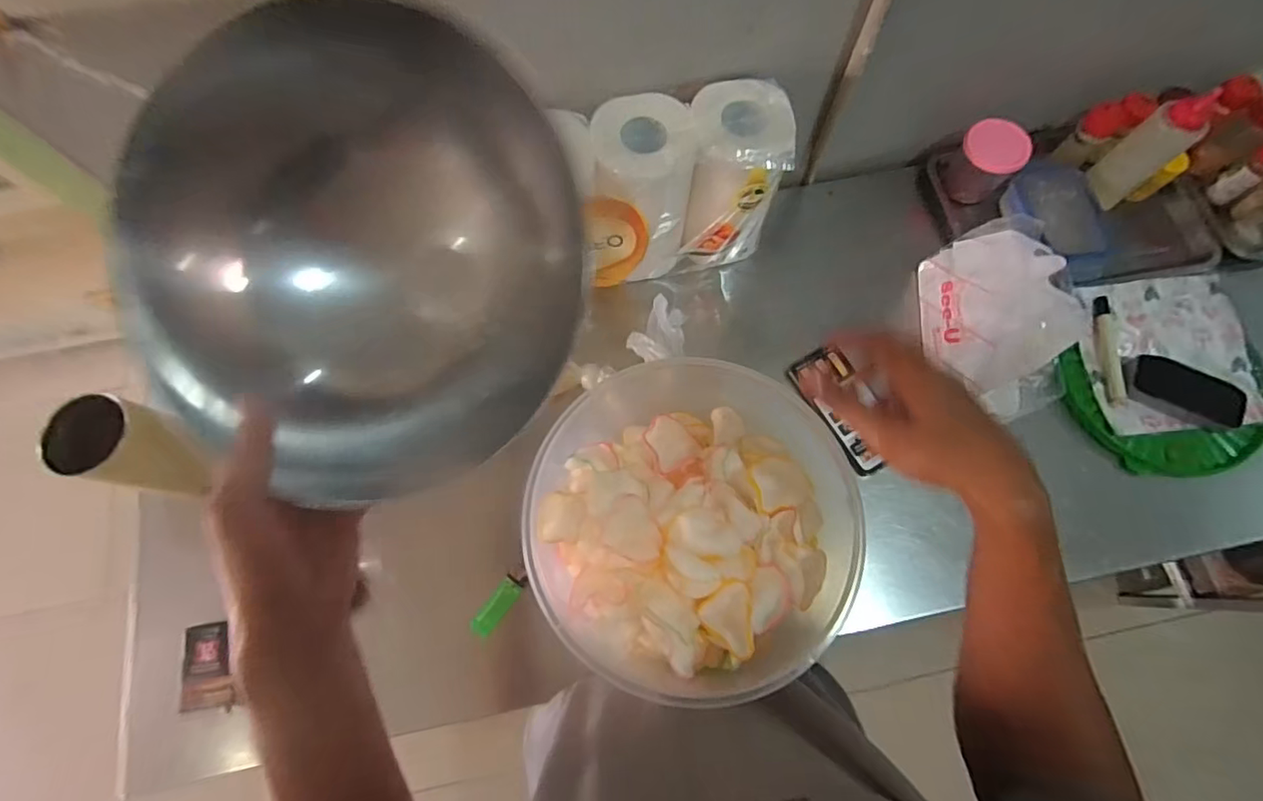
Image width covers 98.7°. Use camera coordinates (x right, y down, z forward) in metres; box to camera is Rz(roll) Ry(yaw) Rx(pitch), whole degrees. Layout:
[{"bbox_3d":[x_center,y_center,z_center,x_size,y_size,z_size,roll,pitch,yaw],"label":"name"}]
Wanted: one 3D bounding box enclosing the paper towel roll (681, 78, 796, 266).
[{"bbox_3d":[0.117,-0.258,0.657,0.100,0.209,0.107,0,72,0],"label":"paper towel roll"}]

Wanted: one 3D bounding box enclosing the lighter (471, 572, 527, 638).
[{"bbox_3d":[-0.150,0.231,0.617,0.023,0.016,0.075,34,63,10],"label":"lighter"}]

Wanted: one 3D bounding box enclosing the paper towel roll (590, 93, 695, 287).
[{"bbox_3d":[0.009,-0.235,0.647,0.117,0.187,0.127,0,72,0],"label":"paper towel roll"}]

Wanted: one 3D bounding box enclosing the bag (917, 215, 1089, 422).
[{"bbox_3d":[0.416,-0.093,0.628,0.072,0.159,0.238,5,72,2],"label":"bag"}]

